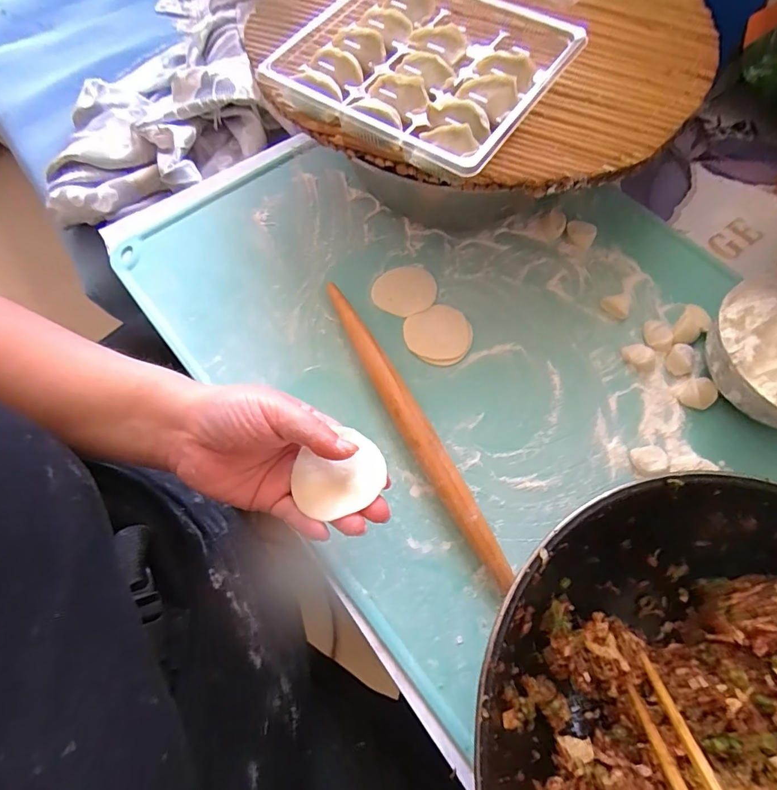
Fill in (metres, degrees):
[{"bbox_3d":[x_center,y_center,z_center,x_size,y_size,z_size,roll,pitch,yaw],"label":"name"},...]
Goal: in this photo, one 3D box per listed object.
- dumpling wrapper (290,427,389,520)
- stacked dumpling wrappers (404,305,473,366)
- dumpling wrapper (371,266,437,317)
[{"bbox_3d":[-0.031,0.049,0.274,0.056,0.012,0.047,-26,68,-11],"label":"dumpling wrapper"},{"bbox_3d":[0.049,-0.057,0.429,0.064,0.004,0.060,0,66,0],"label":"stacked dumpling wrappers"},{"bbox_3d":[0.017,-0.108,0.458,0.062,0.005,0.058,0,66,0],"label":"dumpling wrapper"}]

